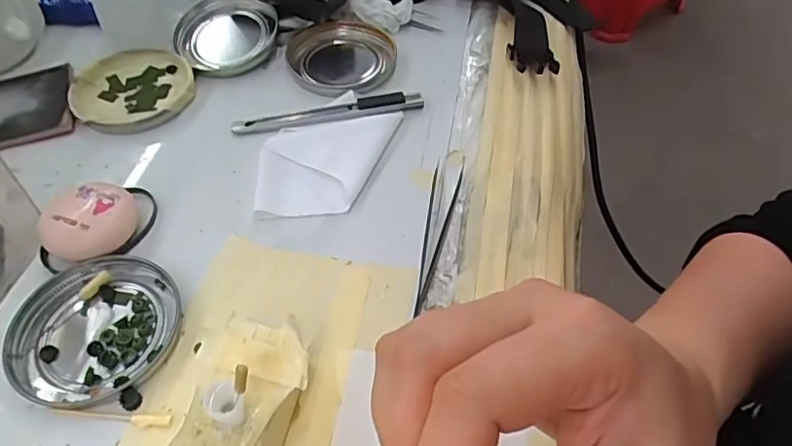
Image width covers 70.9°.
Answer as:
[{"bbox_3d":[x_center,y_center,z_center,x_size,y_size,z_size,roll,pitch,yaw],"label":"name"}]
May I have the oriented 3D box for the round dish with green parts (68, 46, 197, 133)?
[{"bbox_3d":[-0.182,-0.094,0.387,0.079,0.010,0.077,0,52,0],"label":"round dish with green parts"}]

